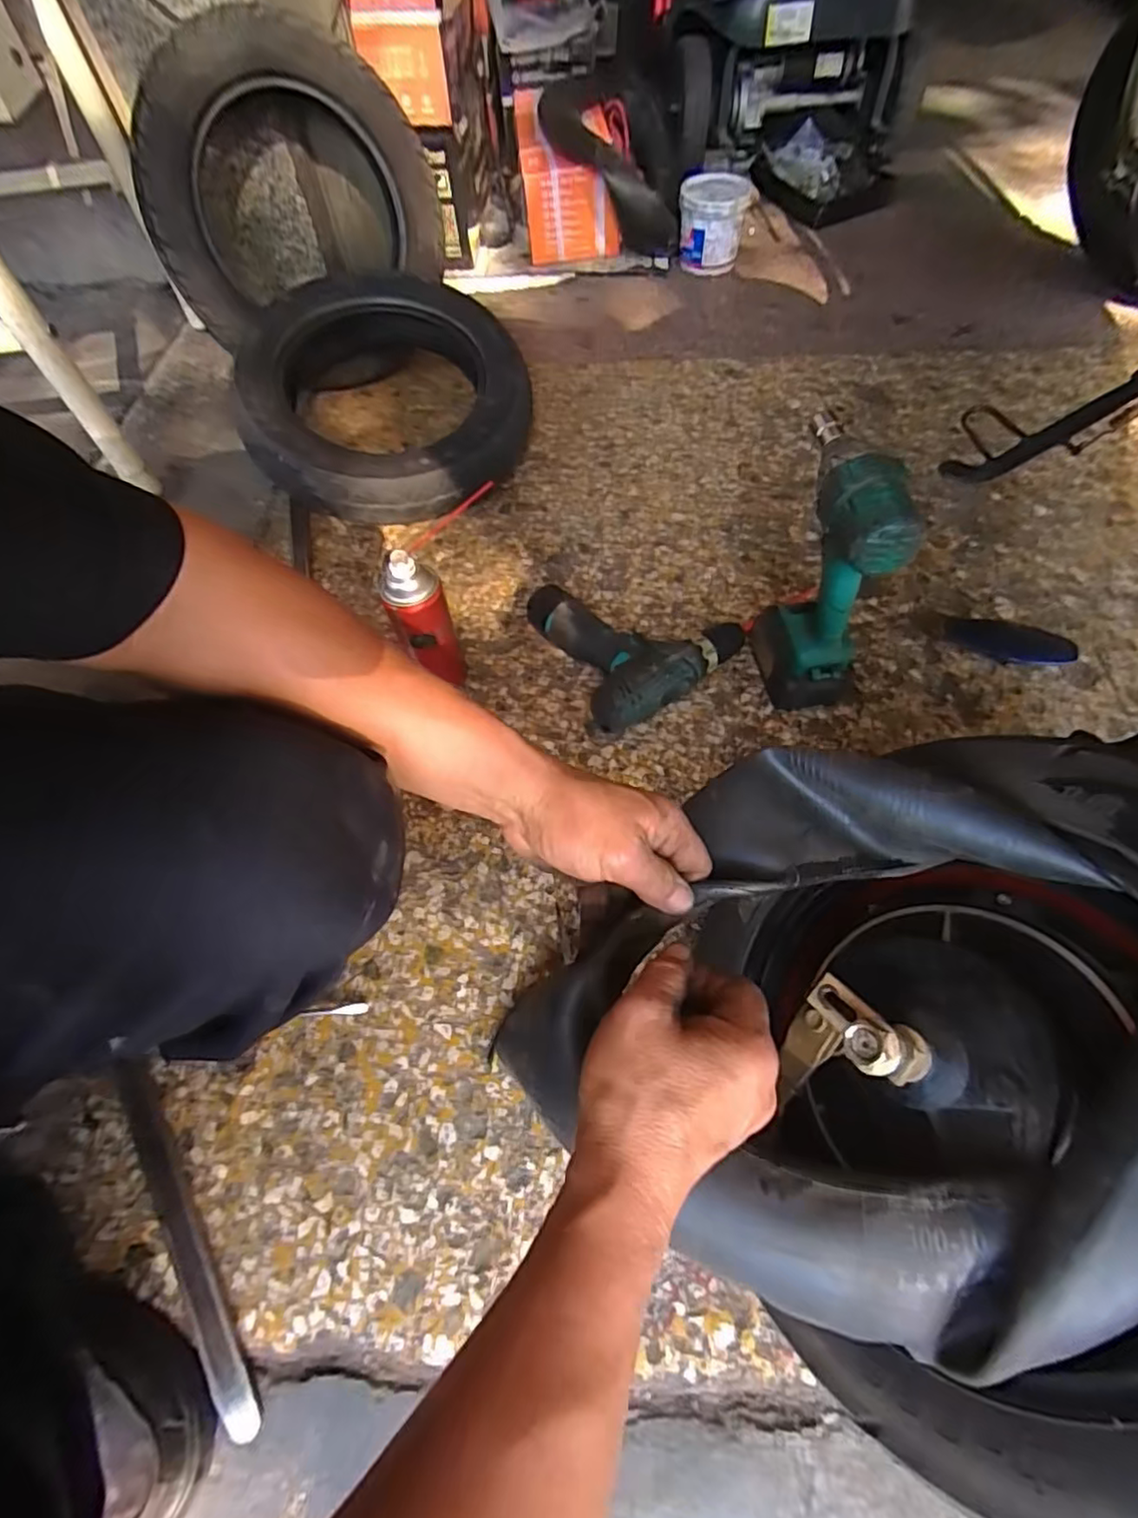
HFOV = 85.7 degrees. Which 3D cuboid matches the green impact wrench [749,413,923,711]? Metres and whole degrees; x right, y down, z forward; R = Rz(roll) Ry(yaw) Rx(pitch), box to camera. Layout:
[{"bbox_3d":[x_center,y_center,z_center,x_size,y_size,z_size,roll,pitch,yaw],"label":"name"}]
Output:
[{"bbox_3d":[0.250,-0.177,0.592,0.093,0.255,0.161,3,62,4],"label":"green impact wrench"}]

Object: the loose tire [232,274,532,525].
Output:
[{"bbox_3d":[-0.243,-0.477,0.834,0.357,0.130,0.346,2,61,4],"label":"loose tire"}]

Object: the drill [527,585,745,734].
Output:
[{"bbox_3d":[0.066,-0.145,0.691,0.194,0.054,0.201,-34,64,-15],"label":"drill"}]

